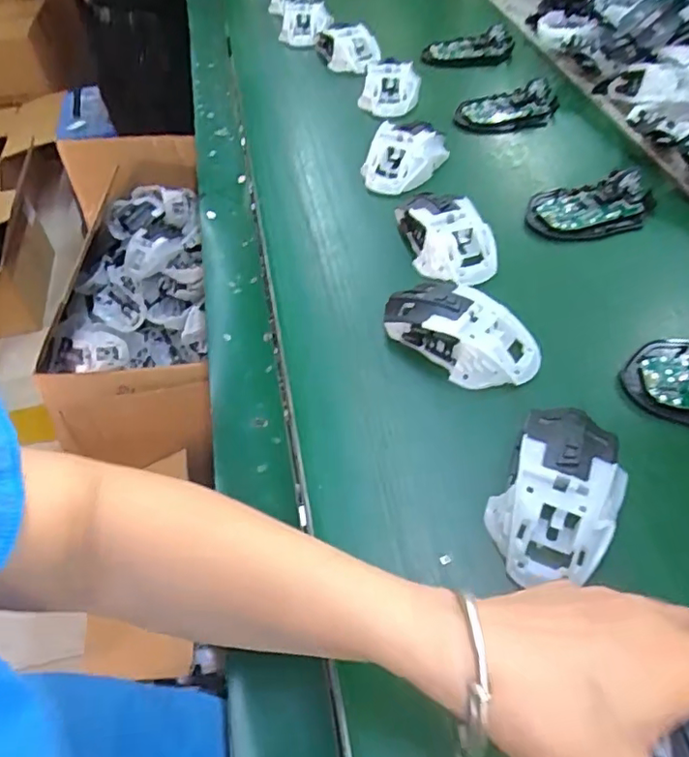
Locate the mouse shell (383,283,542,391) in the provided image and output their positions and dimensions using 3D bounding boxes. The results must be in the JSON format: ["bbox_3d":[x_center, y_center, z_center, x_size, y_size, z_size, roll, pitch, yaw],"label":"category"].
[{"bbox_3d":[0.083,-0.033,0.418,0.112,0.042,0.057,26,59,20],"label":"mouse shell"}]

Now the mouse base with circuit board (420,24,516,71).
[{"bbox_3d":[0.161,-0.421,0.737,0.115,0.030,0.057,-3,54,1],"label":"mouse base with circuit board"}]

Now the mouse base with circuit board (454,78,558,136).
[{"bbox_3d":[0.180,-0.297,0.631,0.113,0.029,0.063,-19,55,-11],"label":"mouse base with circuit board"}]

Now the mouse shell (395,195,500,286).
[{"bbox_3d":[0.087,-0.121,0.491,0.063,0.040,0.103,-14,54,-7],"label":"mouse shell"}]

